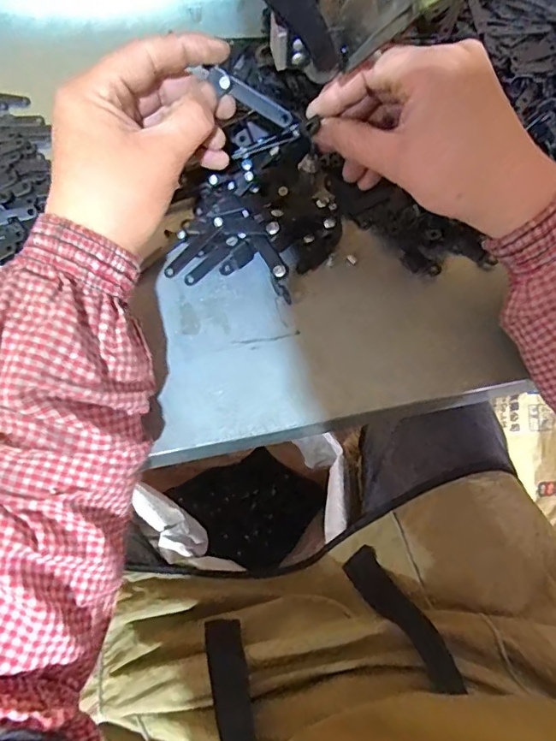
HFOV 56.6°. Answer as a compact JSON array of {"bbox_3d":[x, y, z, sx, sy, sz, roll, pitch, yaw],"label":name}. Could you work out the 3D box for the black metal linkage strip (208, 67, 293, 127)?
[{"bbox_3d":[-0.015,-0.149,0.281,0.049,0.004,0.009,26,113,-13],"label":"black metal linkage strip"}]

